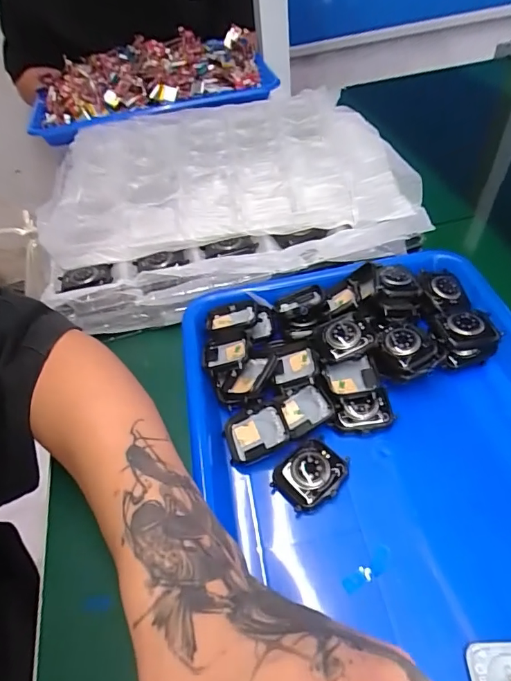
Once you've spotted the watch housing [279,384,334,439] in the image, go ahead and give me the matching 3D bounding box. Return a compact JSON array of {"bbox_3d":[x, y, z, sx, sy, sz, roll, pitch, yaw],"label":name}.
[{"bbox_3d":[0.036,0.051,0.327,0.036,0.013,0.033,-17,49,-8],"label":"watch housing"}]

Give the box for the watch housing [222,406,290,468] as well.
[{"bbox_3d":[0.000,0.066,0.319,0.041,0.012,0.038,-18,52,-9],"label":"watch housing"}]

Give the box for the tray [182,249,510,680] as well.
[{"bbox_3d":[0.090,0.074,0.301,0.253,0.045,0.335,-11,51,-3],"label":"tray"}]

